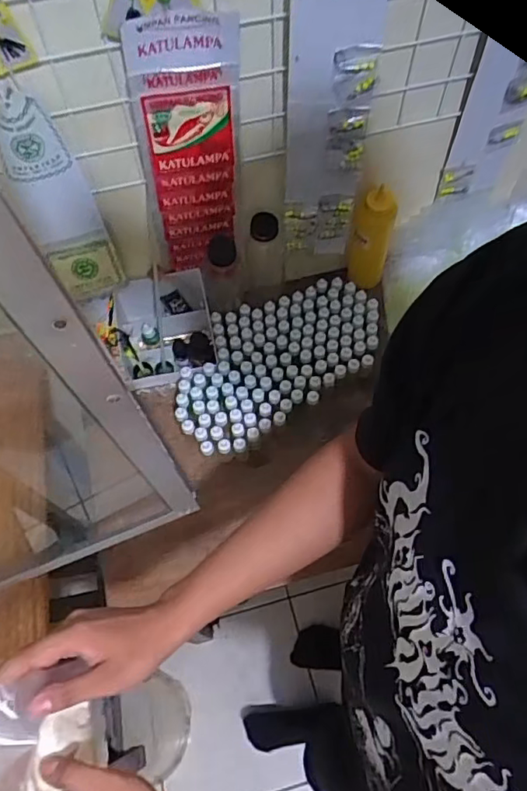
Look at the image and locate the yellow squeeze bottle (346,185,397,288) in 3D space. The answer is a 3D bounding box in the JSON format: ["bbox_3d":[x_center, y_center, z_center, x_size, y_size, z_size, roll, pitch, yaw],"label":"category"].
[{"bbox_3d":[0.170,-0.243,0.889,0.059,0.176,0.058,0,64,1],"label":"yellow squeeze bottle"}]

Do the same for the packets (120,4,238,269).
[{"bbox_3d":[-0.085,-0.285,0.704,0.121,0.357,0.029,-5,64,-1],"label":"packets"}]

